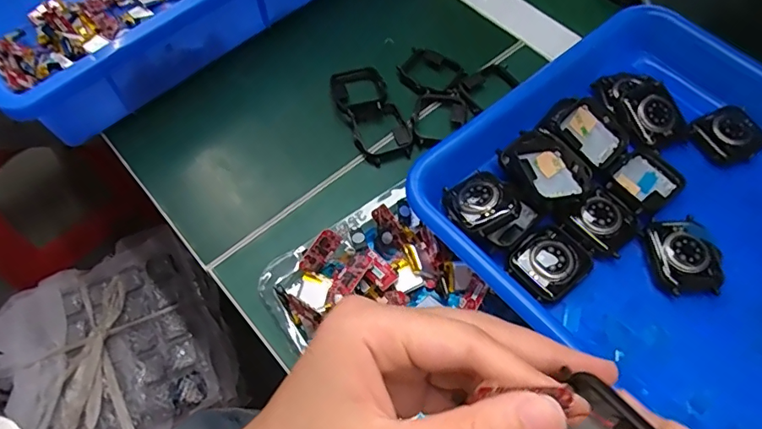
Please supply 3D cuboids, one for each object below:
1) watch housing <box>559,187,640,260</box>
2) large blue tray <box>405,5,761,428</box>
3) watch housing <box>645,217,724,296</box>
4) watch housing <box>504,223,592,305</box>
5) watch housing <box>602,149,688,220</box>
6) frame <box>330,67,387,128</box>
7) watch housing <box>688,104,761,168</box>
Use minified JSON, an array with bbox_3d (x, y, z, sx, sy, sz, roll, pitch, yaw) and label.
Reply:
[{"bbox_3d":[0.129,0.005,0.291,0.038,0.009,0.035,-38,67,-20],"label":"watch housing"},{"bbox_3d":[0.216,0.017,0.283,0.264,0.033,0.321,-36,66,-19],"label":"large blue tray"},{"bbox_3d":[0.171,0.023,0.283,0.037,0.010,0.042,-3,60,-2],"label":"watch housing"},{"bbox_3d":[0.096,0.026,0.281,0.042,0.008,0.037,-39,67,-20],"label":"watch housing"},{"bbox_3d":[0.160,-0.018,0.305,0.046,0.009,0.035,-37,67,-19],"label":"watch housing"},{"bbox_3d":[-0.015,-0.088,0.365,0.038,0.013,0.049,-14,61,-8],"label":"frame"},{"bbox_3d":[0.225,-0.051,0.324,0.044,0.010,0.036,-25,63,-14],"label":"watch housing"}]

